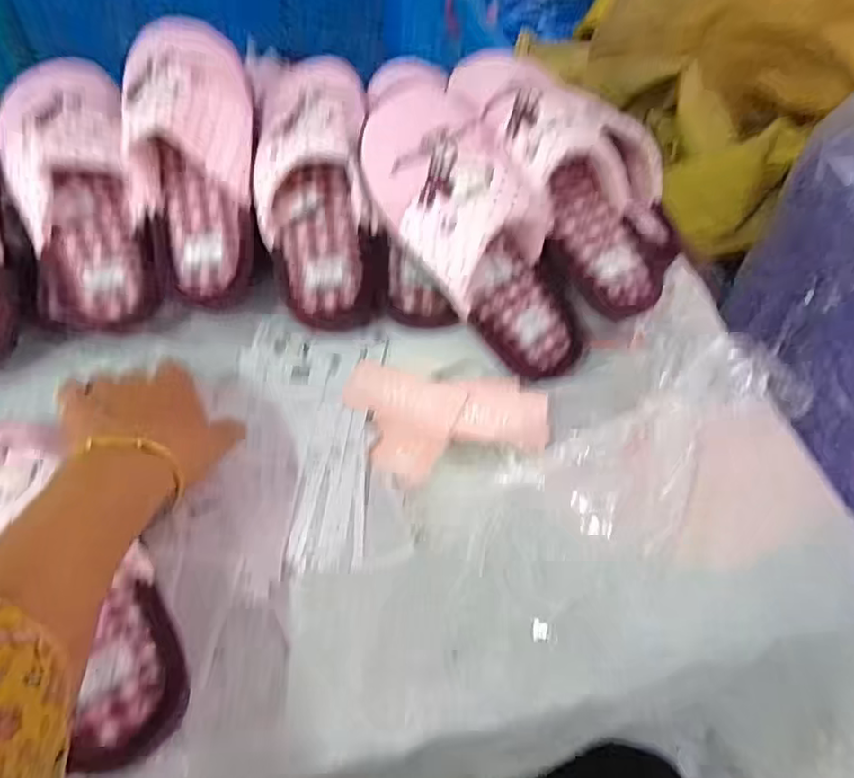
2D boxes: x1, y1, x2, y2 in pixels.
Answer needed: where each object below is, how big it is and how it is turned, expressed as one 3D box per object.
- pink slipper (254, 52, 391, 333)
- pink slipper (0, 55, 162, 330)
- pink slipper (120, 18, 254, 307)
[{"bbox_3d":[-0.101,-0.182,0.544,0.098,0.077,0.255,-4,84,-7],"label":"pink slipper"},{"bbox_3d":[-0.299,-0.174,0.536,0.116,0.085,0.261,-13,85,-13],"label":"pink slipper"},{"bbox_3d":[-0.203,-0.195,0.534,0.106,0.070,0.248,-6,93,-8],"label":"pink slipper"}]

